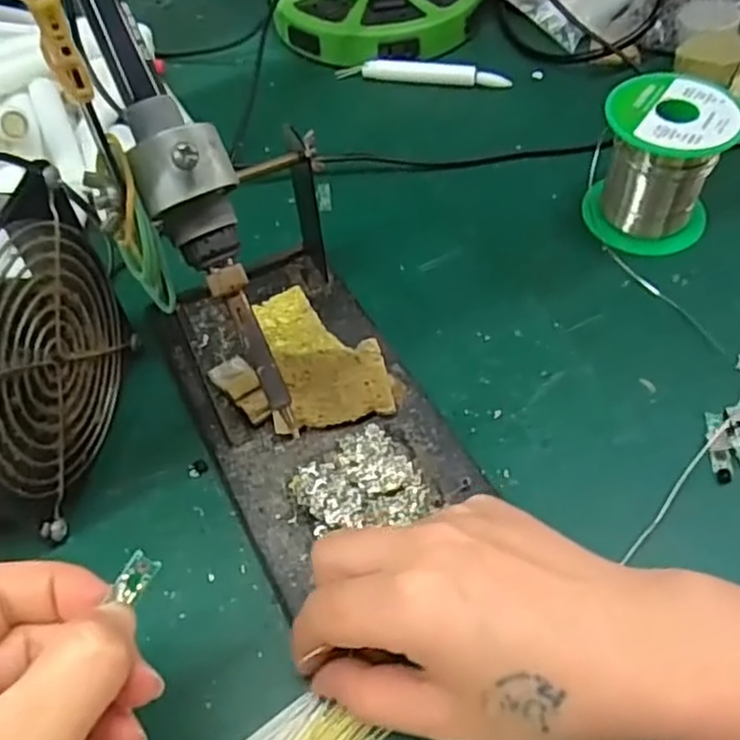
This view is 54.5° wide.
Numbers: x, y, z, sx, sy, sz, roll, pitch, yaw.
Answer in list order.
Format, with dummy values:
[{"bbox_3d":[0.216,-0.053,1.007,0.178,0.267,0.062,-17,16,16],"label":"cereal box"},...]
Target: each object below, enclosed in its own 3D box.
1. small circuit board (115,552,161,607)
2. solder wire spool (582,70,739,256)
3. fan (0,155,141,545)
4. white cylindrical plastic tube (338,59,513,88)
[{"bbox_3d":[-0.067,0.060,0.207,0.008,0.004,0.013,35,70,-18],"label":"small circuit board"},{"bbox_3d":[0.161,-0.114,0.399,0.064,0.073,0.064,-1,54,1],"label":"solder wire spool"},{"bbox_3d":[-0.146,-0.009,0.299,0.046,0.118,0.132,5,54,5],"label":"fan"},{"bbox_3d":[0.038,-0.211,0.510,0.120,0.011,0.012,6,54,6],"label":"white cylindrical plastic tube"}]

